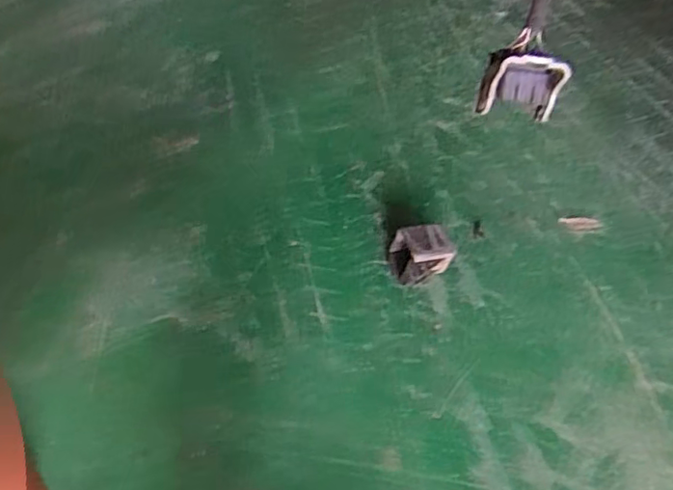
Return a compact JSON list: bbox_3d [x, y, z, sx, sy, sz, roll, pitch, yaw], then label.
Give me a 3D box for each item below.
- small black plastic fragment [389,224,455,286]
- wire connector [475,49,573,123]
[{"bbox_3d":[0.079,0.010,0.555,0.051,0.046,0.044,-11,60,-9],"label":"small black plastic fragment"},{"bbox_3d":[0.119,-0.104,0.383,0.049,0.046,0.018,5,58,2],"label":"wire connector"}]

